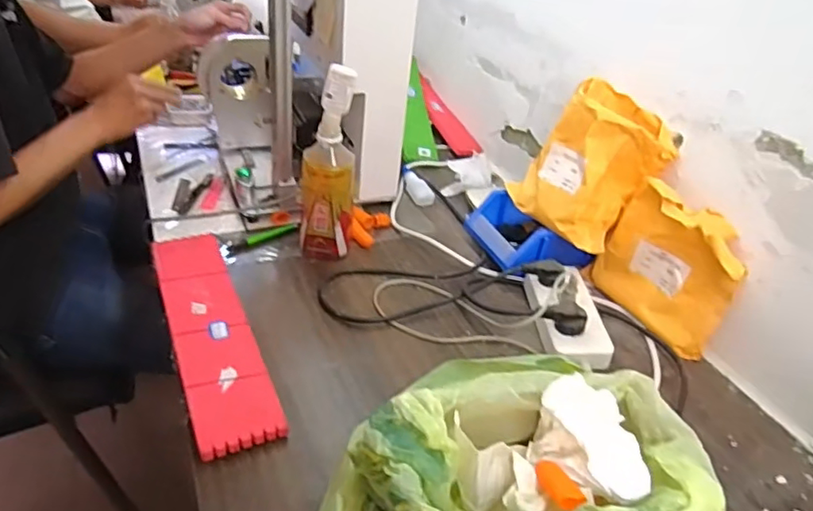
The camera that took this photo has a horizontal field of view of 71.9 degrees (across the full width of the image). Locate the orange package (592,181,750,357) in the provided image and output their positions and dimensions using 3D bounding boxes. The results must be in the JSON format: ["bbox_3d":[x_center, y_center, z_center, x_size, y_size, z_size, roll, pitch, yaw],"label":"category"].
[{"bbox_3d":[0.323,0.012,0.691,0.047,0.159,0.172,-13,40,-25],"label":"orange package"}]

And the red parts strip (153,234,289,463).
[{"bbox_3d":[-0.223,0.077,0.635,0.078,0.015,0.345,-12,40,-24],"label":"red parts strip"}]

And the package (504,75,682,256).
[{"bbox_3d":[0.239,-0.118,0.740,0.074,0.193,0.163,4,34,-45],"label":"package"}]

